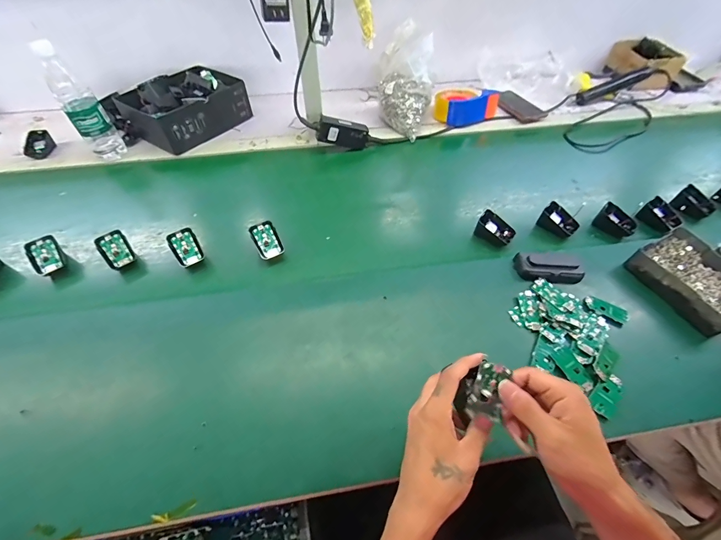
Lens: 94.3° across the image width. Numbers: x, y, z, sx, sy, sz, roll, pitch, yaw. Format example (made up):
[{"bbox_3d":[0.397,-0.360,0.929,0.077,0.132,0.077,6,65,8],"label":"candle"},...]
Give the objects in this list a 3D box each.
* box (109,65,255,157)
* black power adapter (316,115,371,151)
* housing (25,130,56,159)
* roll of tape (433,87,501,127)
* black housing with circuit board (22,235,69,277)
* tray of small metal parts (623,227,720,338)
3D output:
[{"bbox_3d":[-0.414,-0.404,0.817,0.177,0.085,0.252,31,58,20],"label":"box"},{"bbox_3d":[-0.035,-0.313,0.764,0.128,0.057,0.030,1,49,-30],"label":"black power adapter"},{"bbox_3d":[-0.740,-0.287,0.768,0.045,0.040,0.067,1,53,-1],"label":"housing"},{"bbox_3d":[0.257,-0.428,0.852,0.138,0.060,0.098,-15,55,-13],"label":"roll of tape"},{"bbox_3d":[-0.532,-0.021,0.568,0.044,0.021,0.070,-29,75,-29],"label":"black housing with circuit board"},{"bbox_3d":[0.550,0.011,0.546,0.127,0.037,0.154,-22,57,-17],"label":"tray of small metal parts"}]

